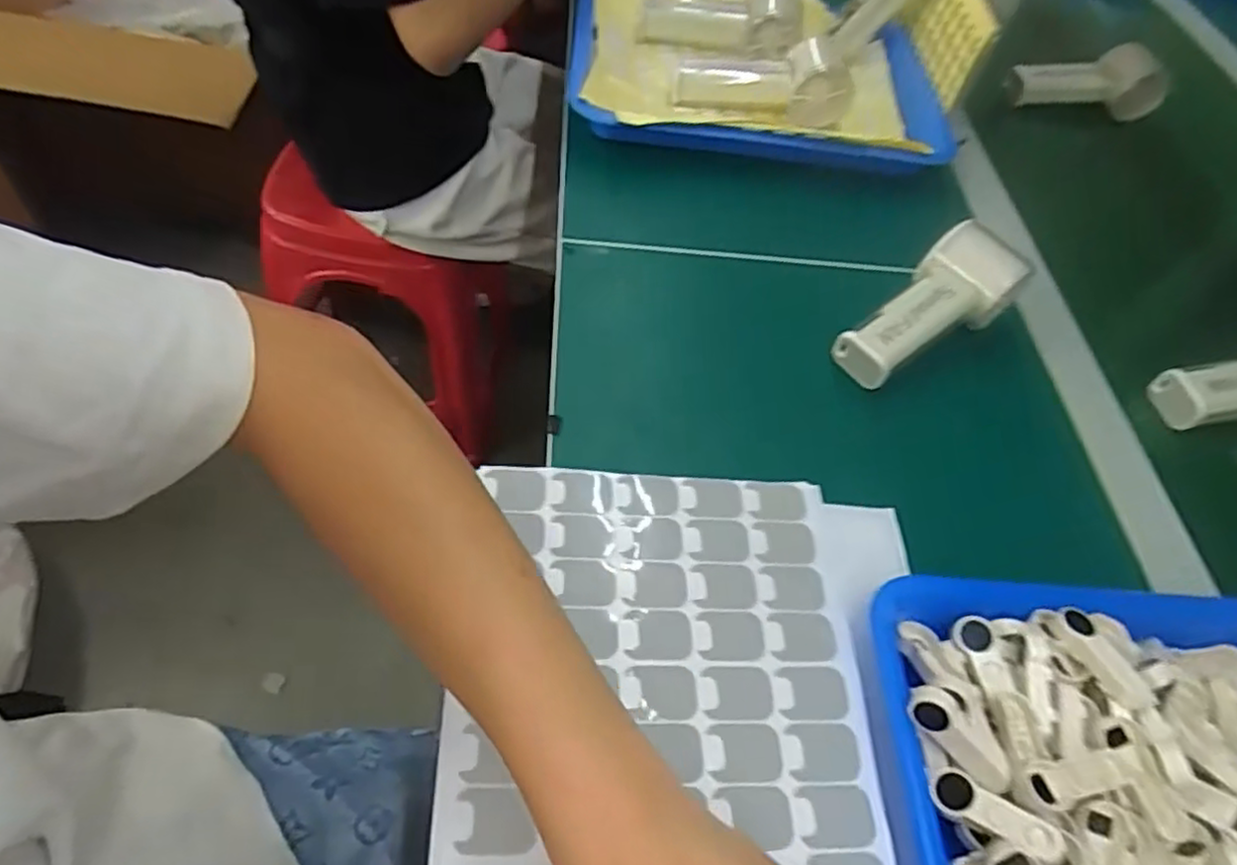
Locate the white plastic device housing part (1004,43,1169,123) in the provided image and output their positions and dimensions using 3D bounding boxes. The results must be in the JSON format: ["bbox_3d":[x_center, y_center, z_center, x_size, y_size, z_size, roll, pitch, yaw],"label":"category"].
[{"bbox_3d":[0.480,-0.355,0.713,0.168,0.055,0.047,4,55,-7],"label":"white plastic device housing part"}]

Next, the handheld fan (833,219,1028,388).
[{"bbox_3d":[0.217,-0.088,0.478,0.154,0.050,0.060,-33,65,-27],"label":"handheld fan"}]

